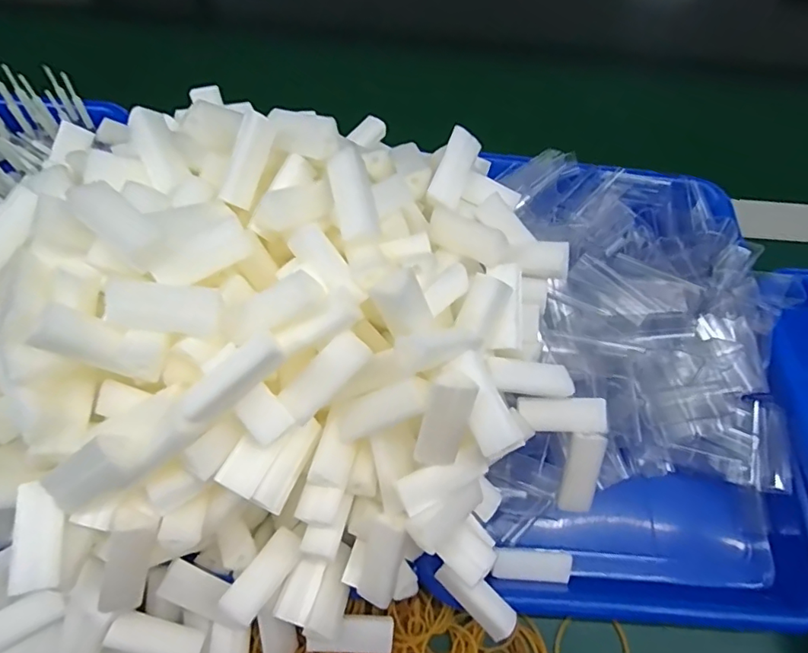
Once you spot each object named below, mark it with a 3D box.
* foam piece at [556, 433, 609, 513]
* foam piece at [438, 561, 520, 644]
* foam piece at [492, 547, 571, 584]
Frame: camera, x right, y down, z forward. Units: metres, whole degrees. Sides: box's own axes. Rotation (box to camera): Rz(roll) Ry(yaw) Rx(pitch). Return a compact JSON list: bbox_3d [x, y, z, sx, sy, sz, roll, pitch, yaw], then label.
[{"bbox_3d":[0.097,0.080,0.281,0.018,0.004,0.045,11,103,2],"label":"foam piece"},{"bbox_3d":[0.039,0.142,0.274,0.045,0.007,0.018,42,68,17],"label":"foam piece"},{"bbox_3d":[0.076,0.141,0.307,0.045,0.008,0.017,5,63,-1],"label":"foam piece"}]

